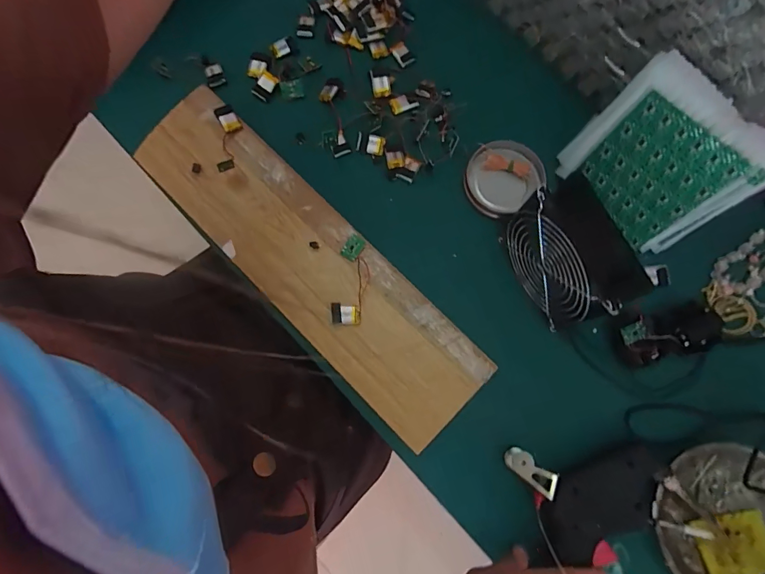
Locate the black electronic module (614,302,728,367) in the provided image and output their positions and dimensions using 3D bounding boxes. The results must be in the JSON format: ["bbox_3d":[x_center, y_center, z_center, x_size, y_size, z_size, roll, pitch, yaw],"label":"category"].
[{"bbox_3d":[0.297,0.050,0.428,0.100,0.017,0.049,-14,78,-4],"label":"black electronic module"}]

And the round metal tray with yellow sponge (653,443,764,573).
[{"bbox_3d":[0.328,0.224,0.383,0.139,0.024,0.144,0,78,-1],"label":"round metal tray with yellow sponge"}]

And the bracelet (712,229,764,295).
[{"bbox_3d":[0.407,-0.027,0.450,0.098,0.005,0.048,-33,80,-7],"label":"bracelet"}]

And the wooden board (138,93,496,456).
[{"bbox_3d":[-0.085,-0.035,0.445,0.453,0.009,0.116,44,81,8],"label":"wooden board"}]

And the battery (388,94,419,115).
[{"bbox_3d":[0.025,-0.221,0.496,0.032,0.004,0.021,-20,79,-5],"label":"battery"}]

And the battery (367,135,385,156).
[{"bbox_3d":[-0.008,-0.165,0.481,0.019,0.008,0.021,10,78,1],"label":"battery"}]

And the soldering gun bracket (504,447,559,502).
[{"bbox_3d":[0.140,0.172,0.388,0.022,0.009,0.053,-47,49,-10],"label":"soldering gun bracket"}]

